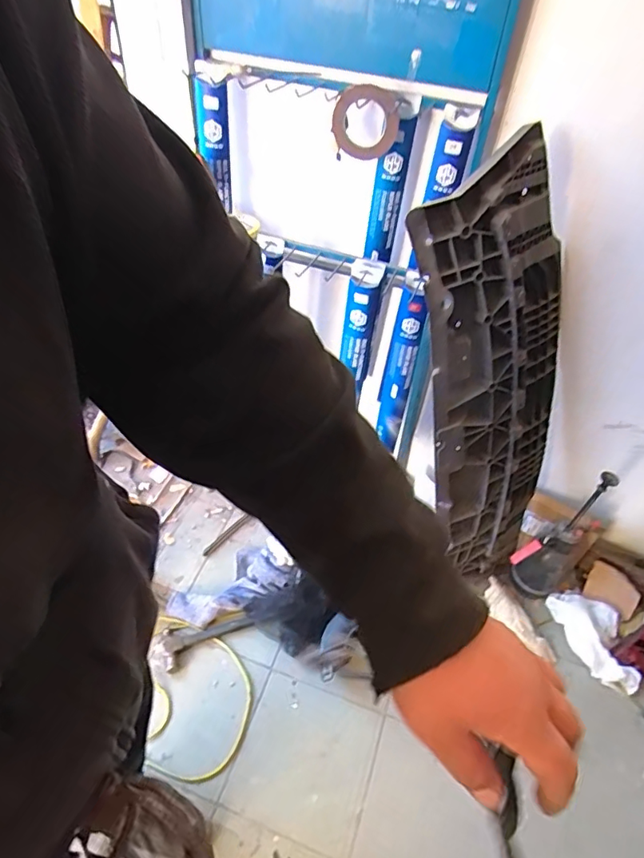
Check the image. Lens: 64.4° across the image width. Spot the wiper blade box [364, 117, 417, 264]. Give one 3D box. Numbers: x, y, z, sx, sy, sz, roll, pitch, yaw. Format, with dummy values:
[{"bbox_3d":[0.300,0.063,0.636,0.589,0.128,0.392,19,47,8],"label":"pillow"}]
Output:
[{"bbox_3d":[0.134,-0.477,1.060,0.068,0.274,0.048,12,47,5],"label":"wiper blade box"}]

